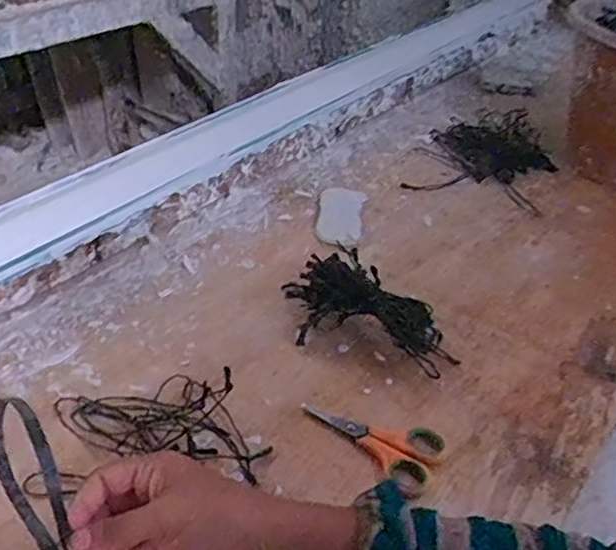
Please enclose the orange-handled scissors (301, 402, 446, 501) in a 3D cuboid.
[{"bbox_3d":[0.048,0.127,0.504,0.112,0.007,0.058,22,42,21],"label":"orange-handled scissors"}]

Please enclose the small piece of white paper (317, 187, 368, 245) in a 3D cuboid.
[{"bbox_3d":[0.038,-0.071,0.744,0.054,0.020,0.100,9,39,5],"label":"small piece of white paper"}]

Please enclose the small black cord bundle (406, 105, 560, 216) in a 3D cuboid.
[{"bbox_3d":[0.257,-0.178,0.905,0.174,0.021,0.269,15,40,13],"label":"small black cord bundle"}]

